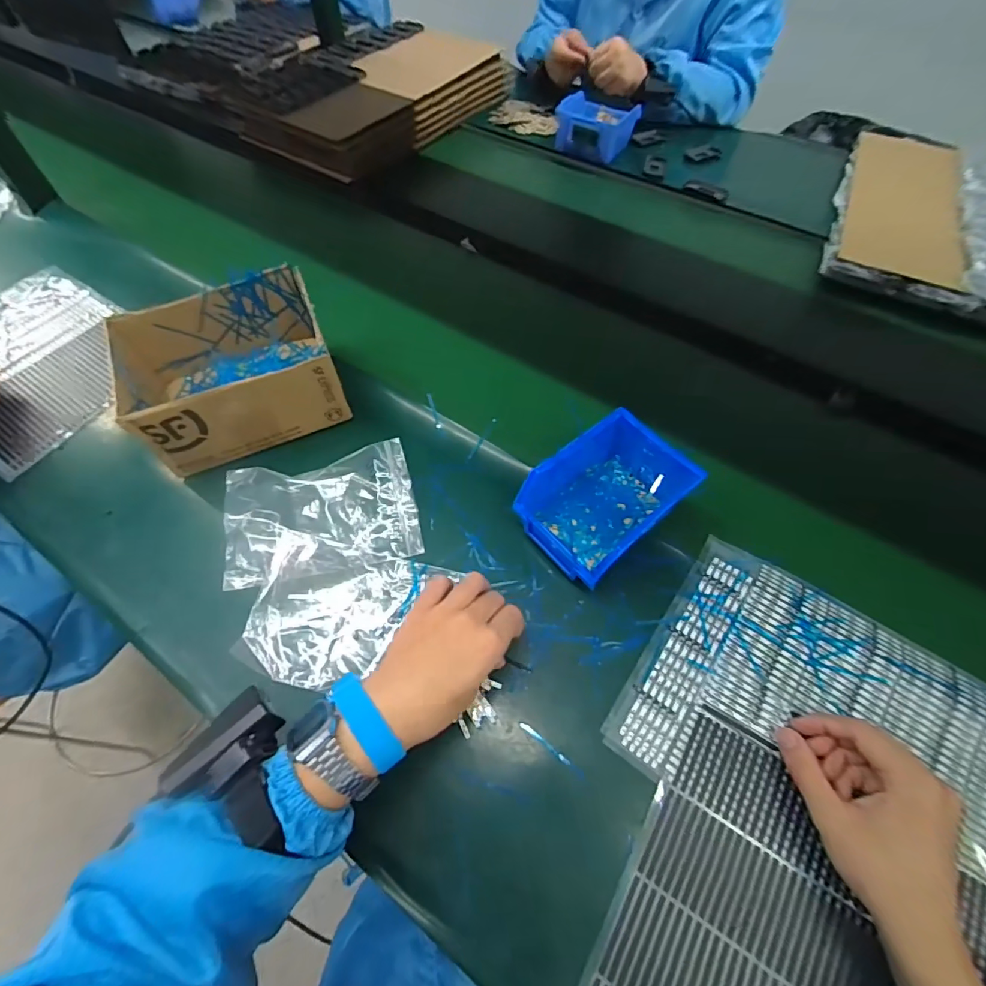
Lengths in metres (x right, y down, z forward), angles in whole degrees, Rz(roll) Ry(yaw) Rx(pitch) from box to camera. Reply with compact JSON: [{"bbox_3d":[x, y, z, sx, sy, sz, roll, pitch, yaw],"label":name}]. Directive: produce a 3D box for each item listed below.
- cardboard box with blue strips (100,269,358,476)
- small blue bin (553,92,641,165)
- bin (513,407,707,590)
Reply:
[{"bbox_3d":[-0.284,-0.130,0.527,0.206,0.106,0.150,-24,62,-14],"label":"cardboard box with blue strips"},{"bbox_3d":[0.190,-0.689,0.905,0.136,0.065,0.098,27,62,15],"label":"small blue bin"},{"bbox_3d":[0.111,0.004,0.464,0.157,0.079,0.109,-35,65,-20],"label":"bin"}]

